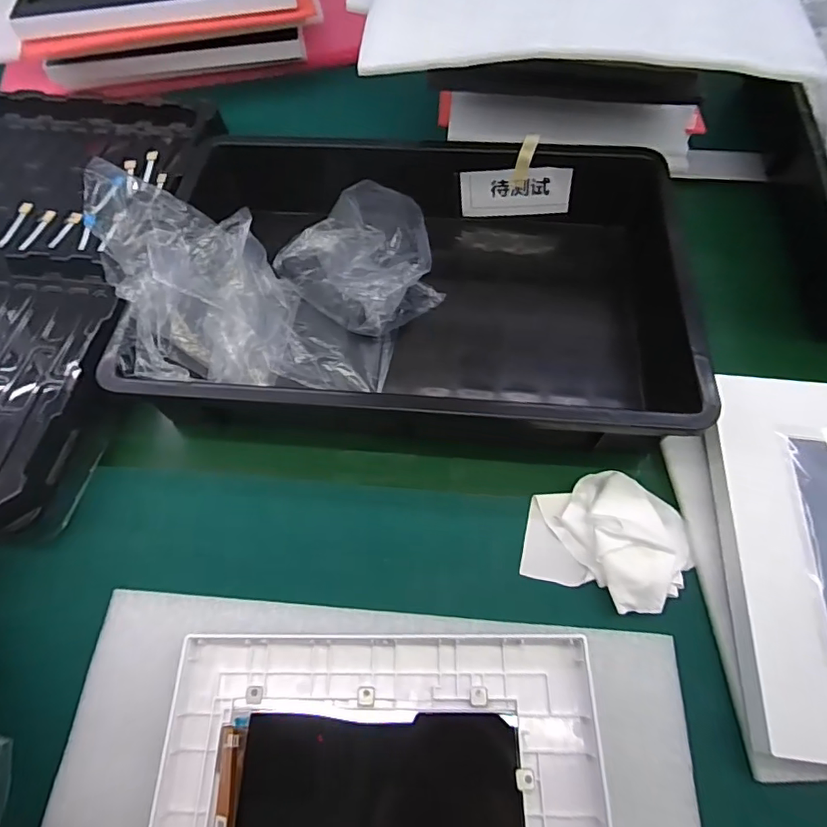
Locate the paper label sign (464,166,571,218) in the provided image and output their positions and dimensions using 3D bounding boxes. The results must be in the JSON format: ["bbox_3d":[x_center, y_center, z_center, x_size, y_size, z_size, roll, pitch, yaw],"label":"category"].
[{"bbox_3d":[0.101,-0.220,0.516,0.106,0.048,0.004,3,51,13],"label":"paper label sign"}]

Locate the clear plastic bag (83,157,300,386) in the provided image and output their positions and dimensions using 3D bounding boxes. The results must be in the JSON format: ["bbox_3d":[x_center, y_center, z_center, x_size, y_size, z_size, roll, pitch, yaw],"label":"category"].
[{"bbox_3d":[-0.171,-0.106,0.416,0.132,0.095,0.167,-19,65,-10],"label":"clear plastic bag"}]

